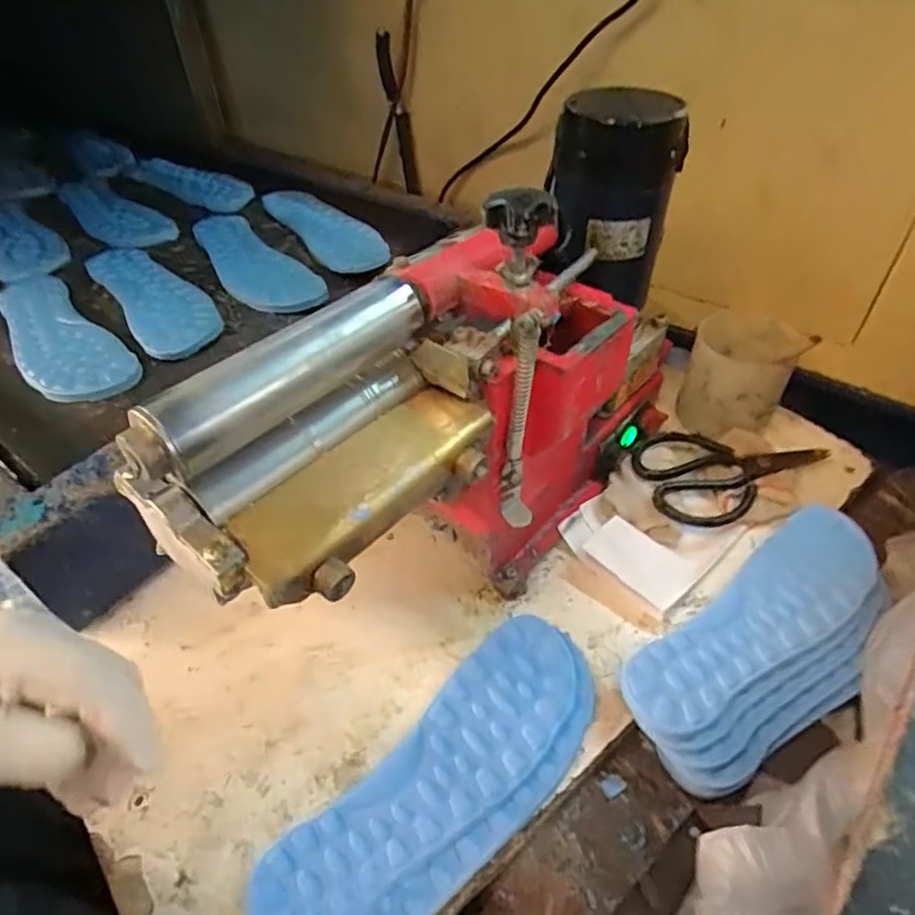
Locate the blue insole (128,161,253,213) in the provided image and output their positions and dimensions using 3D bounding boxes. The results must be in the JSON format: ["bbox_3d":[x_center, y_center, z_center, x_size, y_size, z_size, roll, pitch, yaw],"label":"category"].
[{"bbox_3d":[-0.368,-0.388,0.860,0.233,0.023,0.063,27,53,26],"label":"blue insole"}]

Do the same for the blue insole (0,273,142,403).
[{"bbox_3d":[-0.393,-0.122,0.591,0.082,0.013,0.257,-35,54,-28],"label":"blue insole"}]

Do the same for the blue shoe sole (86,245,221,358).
[{"bbox_3d":[-0.321,-0.170,0.643,0.076,0.022,0.218,-31,52,-25],"label":"blue shoe sole"}]

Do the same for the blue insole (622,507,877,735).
[{"bbox_3d":[0.221,0.114,0.439,0.242,0.019,0.075,-30,52,-24],"label":"blue insole"}]

